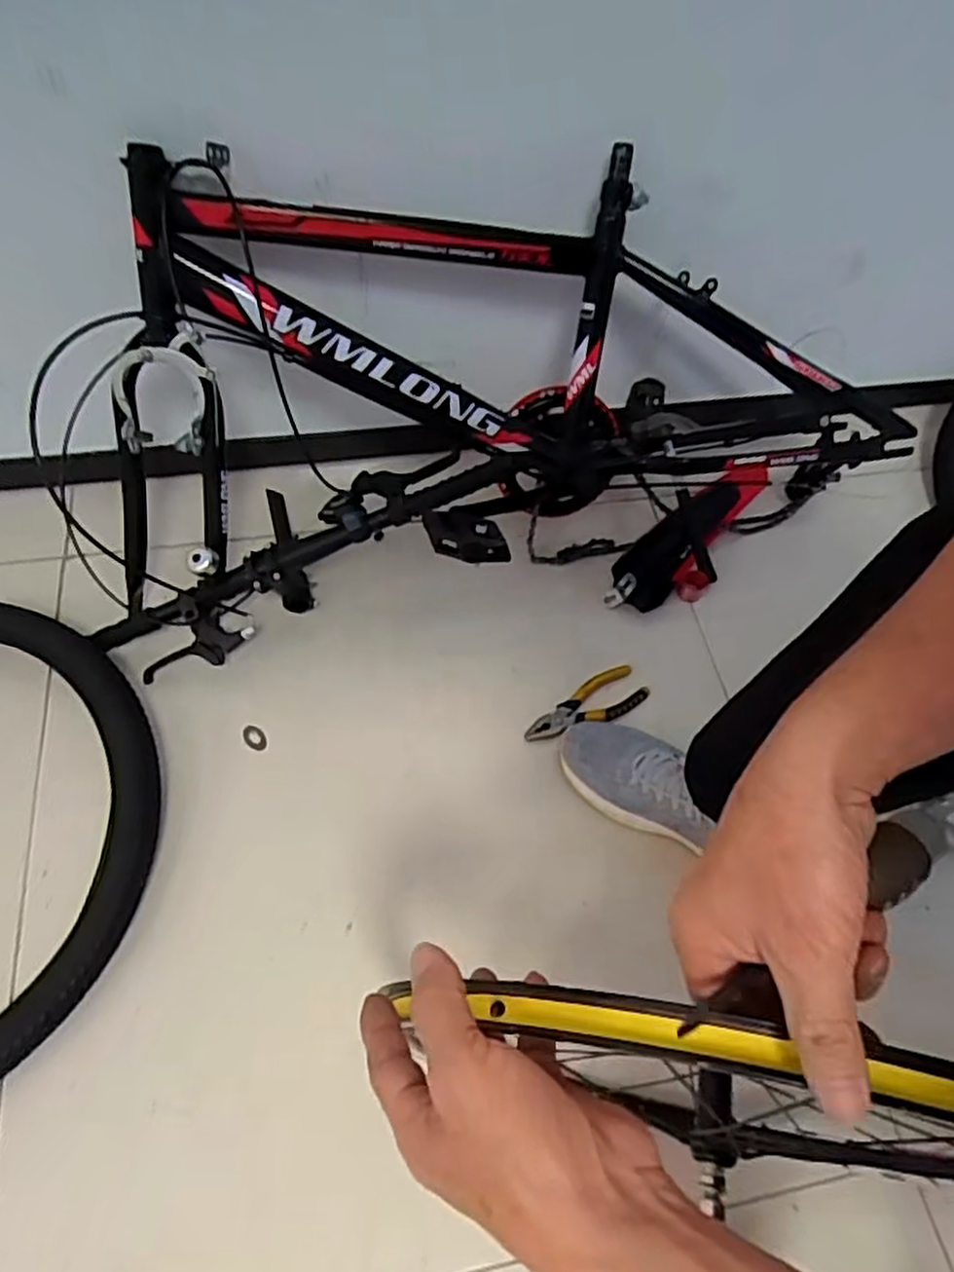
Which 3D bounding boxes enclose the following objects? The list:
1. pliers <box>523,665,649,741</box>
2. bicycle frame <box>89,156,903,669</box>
[{"bbox_3d":[0.128,0.085,0.881,0.159,0.021,0.059,-24,64,-18],"label":"pliers"},{"bbox_3d":[0.038,-0.228,0.832,0.939,0.410,0.339,-8,60,-13],"label":"bicycle frame"}]

